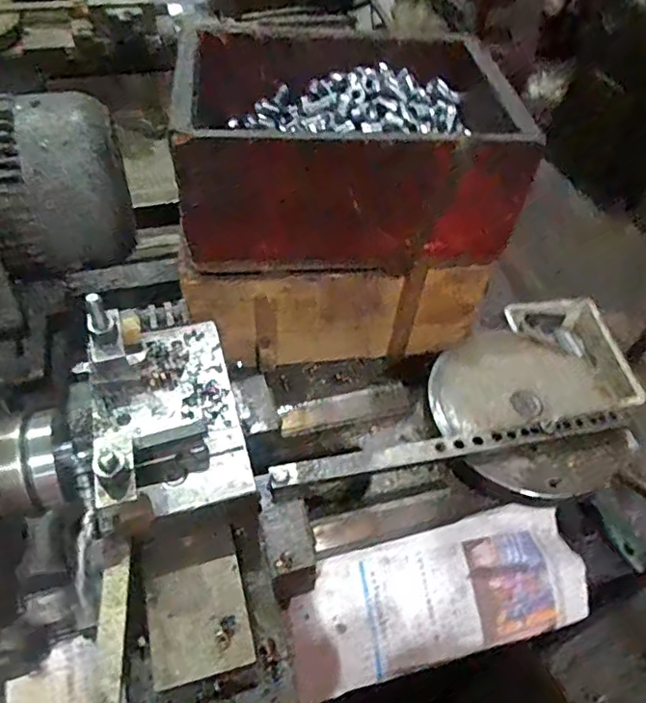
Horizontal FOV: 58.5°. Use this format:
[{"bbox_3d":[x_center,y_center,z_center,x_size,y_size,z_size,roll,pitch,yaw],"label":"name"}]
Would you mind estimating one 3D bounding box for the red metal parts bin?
[{"bbox_3d":[0.020,-0.240,0.648,0.329,0.160,0.265,-5,50,-5],"label":"red metal parts bin"}]

